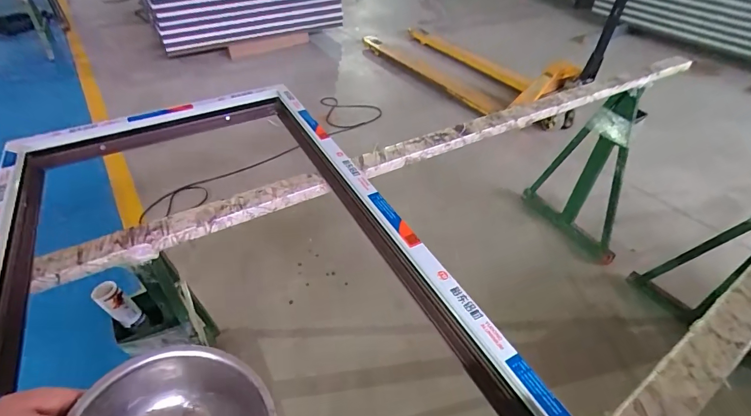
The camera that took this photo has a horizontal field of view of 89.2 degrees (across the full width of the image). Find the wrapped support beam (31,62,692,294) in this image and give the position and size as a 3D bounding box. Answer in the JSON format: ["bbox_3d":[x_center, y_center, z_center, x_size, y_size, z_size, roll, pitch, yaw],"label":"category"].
[{"bbox_3d":[0.255,-0.205,1.071,1.922,0.060,0.075,-21,47,-23],"label":"wrapped support beam"}]

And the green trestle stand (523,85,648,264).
[{"bbox_3d":[0.956,-0.147,1.662,0.130,0.715,0.479,-24,48,-25],"label":"green trestle stand"}]

